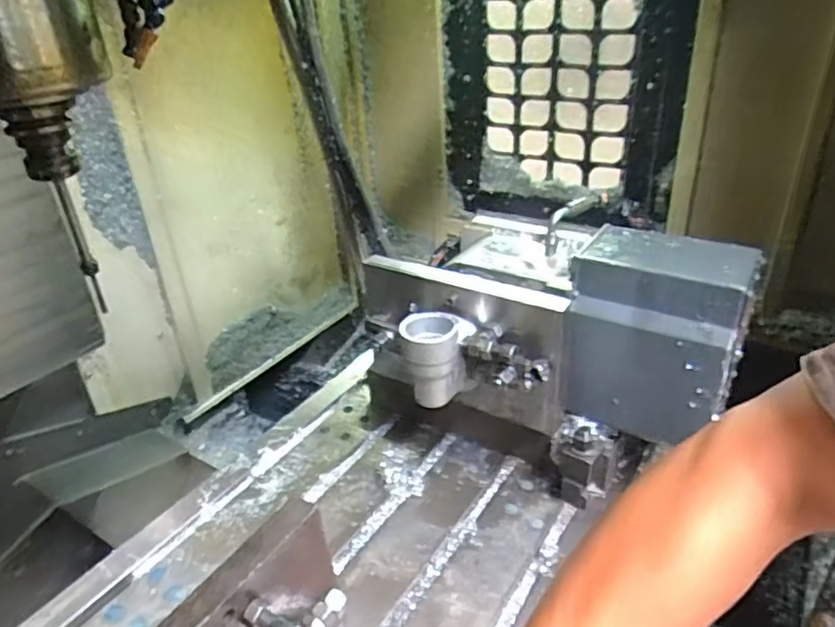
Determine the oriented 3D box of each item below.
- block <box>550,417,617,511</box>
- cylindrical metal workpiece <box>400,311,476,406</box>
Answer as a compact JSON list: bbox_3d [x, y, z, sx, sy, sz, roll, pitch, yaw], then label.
[{"bbox_3d":[0.231,0.203,0.846,0.086,0.110,0.073,5,31,15],"label":"block"},{"bbox_3d":[0.027,0.064,0.795,0.092,0.115,0.062,-1,30,5],"label":"cylindrical metal workpiece"}]

